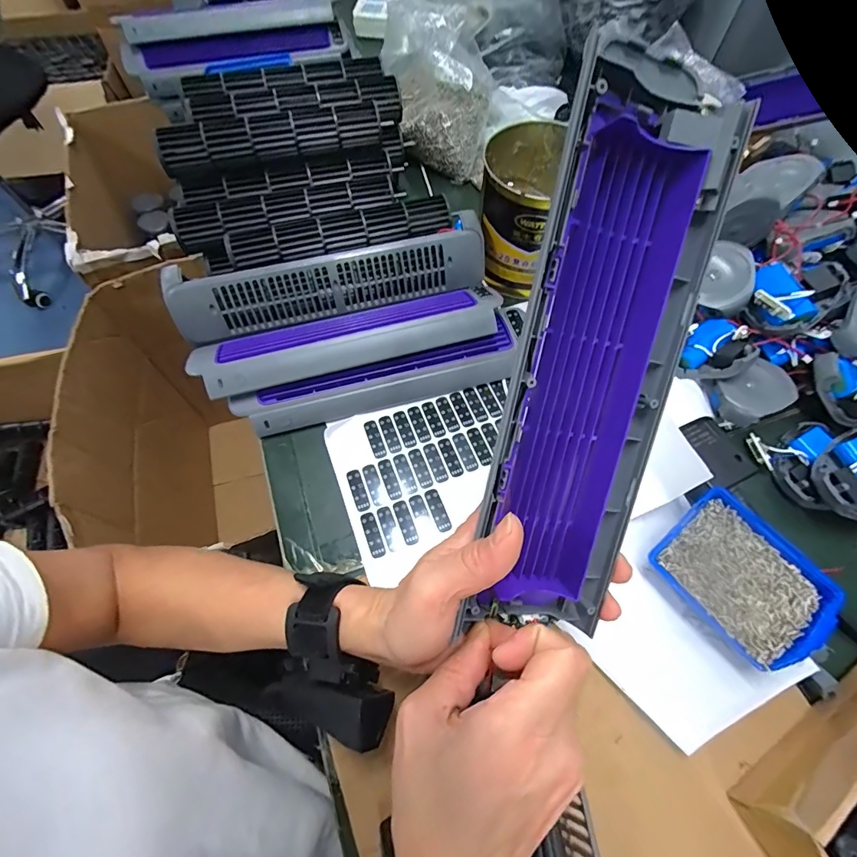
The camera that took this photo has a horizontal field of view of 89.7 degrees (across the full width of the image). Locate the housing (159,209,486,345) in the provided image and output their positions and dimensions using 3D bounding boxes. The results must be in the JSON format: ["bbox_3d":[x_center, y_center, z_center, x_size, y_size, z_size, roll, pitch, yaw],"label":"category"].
[{"bbox_3d":[-0.091,-0.146,0.418,0.300,0.050,0.050,-14,65,-8],"label":"housing"}]

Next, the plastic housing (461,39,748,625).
[{"bbox_3d":[0.081,-0.026,0.208,0.077,0.041,0.276,10,103,4],"label":"plastic housing"}]

